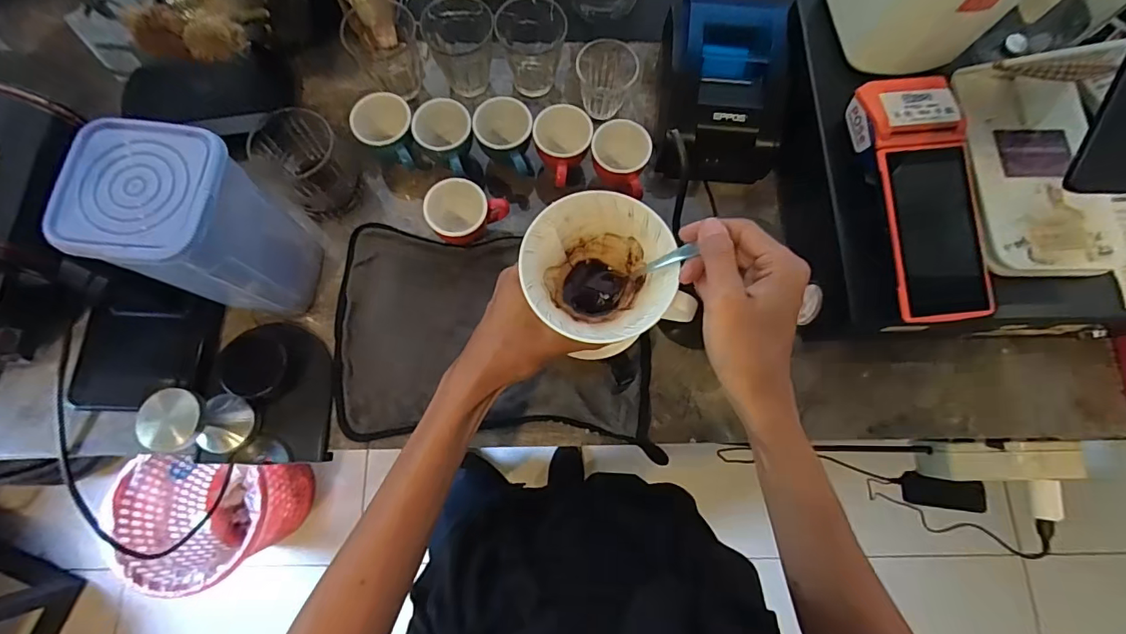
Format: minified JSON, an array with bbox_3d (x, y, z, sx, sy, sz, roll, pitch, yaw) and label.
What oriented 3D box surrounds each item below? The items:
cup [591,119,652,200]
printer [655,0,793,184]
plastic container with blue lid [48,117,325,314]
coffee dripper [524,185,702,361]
[{"bbox_3d":[0.061,-0.168,0.521,0.060,0.046,0.076,10,75,1],"label":"cup"},{"bbox_3d":[0.172,-0.238,0.521,0.133,0.095,0.144,0,75,-2],"label":"printer"},{"bbox_3d":[-0.307,-0.072,0.430,0.104,0.190,0.112,6,75,0],"label":"plastic container with blue lid"},{"bbox_3d":[0.027,-0.026,0.381,0.110,0.086,0.112,-13,76,-5],"label":"coffee dripper"}]

